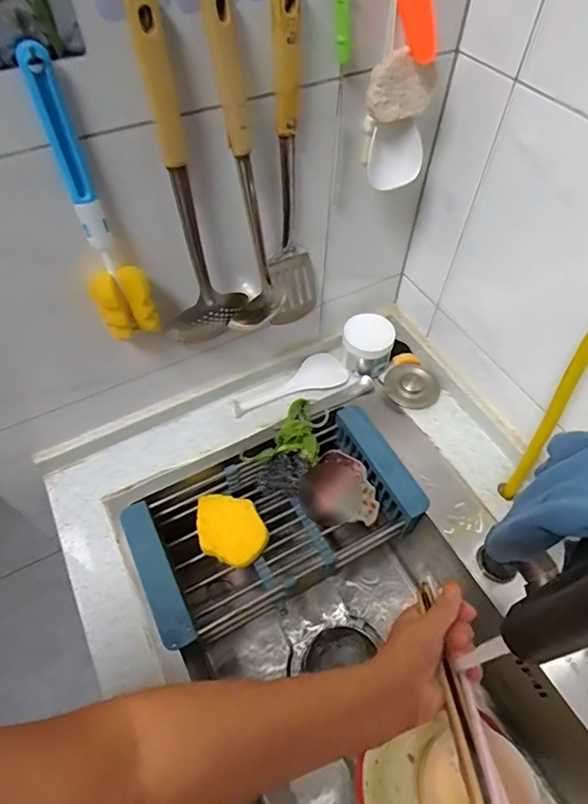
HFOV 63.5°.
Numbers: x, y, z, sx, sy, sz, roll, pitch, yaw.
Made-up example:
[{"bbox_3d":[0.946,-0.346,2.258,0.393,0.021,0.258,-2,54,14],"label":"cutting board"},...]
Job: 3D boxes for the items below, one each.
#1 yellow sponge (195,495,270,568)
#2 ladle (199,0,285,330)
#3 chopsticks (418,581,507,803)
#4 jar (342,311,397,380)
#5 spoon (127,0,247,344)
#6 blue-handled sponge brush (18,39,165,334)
[{"bbox_3d":[-0.094,0.174,0.673,0.089,0.039,0.116,-35,62,-23],"label":"yellow sponge"},{"bbox_3d":[-0.049,-0.204,0.470,0.060,0.317,0.063,-10,56,-8],"label":"ladle"},{"bbox_3d":[0.145,0.268,0.400,0.031,0.015,0.213,-7,62,-6],"label":"chopsticks"},{"bbox_3d":[0.114,-0.088,0.740,0.076,0.078,0.065,12,56,8],"label":"jar"},{"bbox_3d":[-0.100,-0.177,0.460,0.086,0.332,0.048,-4,55,-4],"label":"spoon"},{"bbox_3d":[-0.177,-0.158,0.426,0.055,0.259,0.041,-25,59,-17],"label":"blue-handled sponge brush"}]

